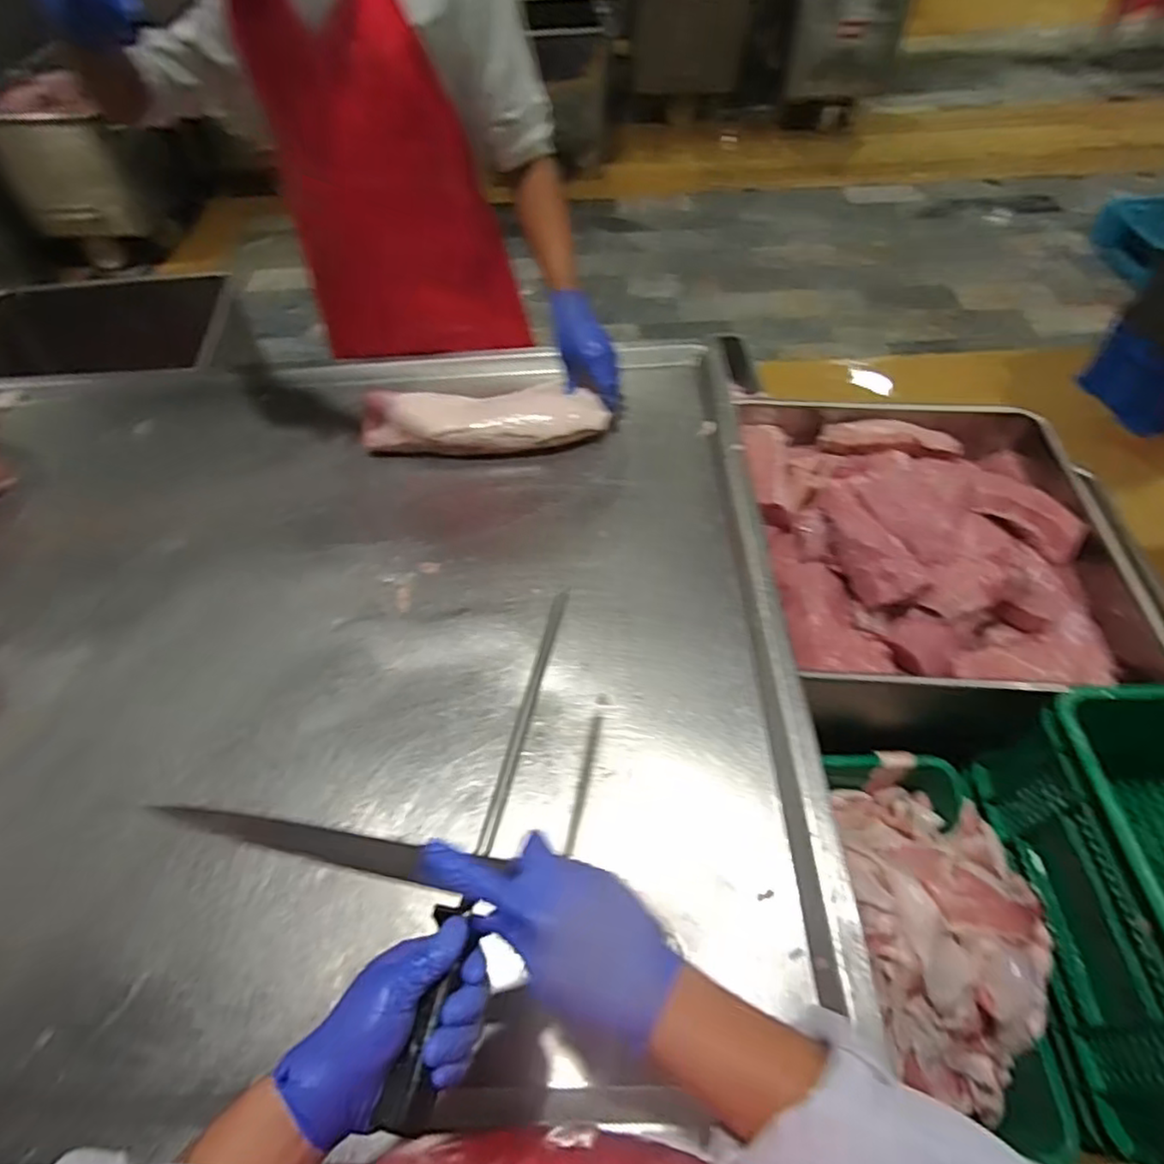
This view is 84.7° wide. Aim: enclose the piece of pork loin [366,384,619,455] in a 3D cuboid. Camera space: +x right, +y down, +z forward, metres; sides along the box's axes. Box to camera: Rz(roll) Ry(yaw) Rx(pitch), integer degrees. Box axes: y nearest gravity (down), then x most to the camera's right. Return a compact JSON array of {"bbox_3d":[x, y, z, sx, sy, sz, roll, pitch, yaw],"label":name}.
[{"bbox_3d":[-0.167,-0.269,1.083,0.408,0.072,0.120,-4,53,0],"label":"piece of pork loin"}]

